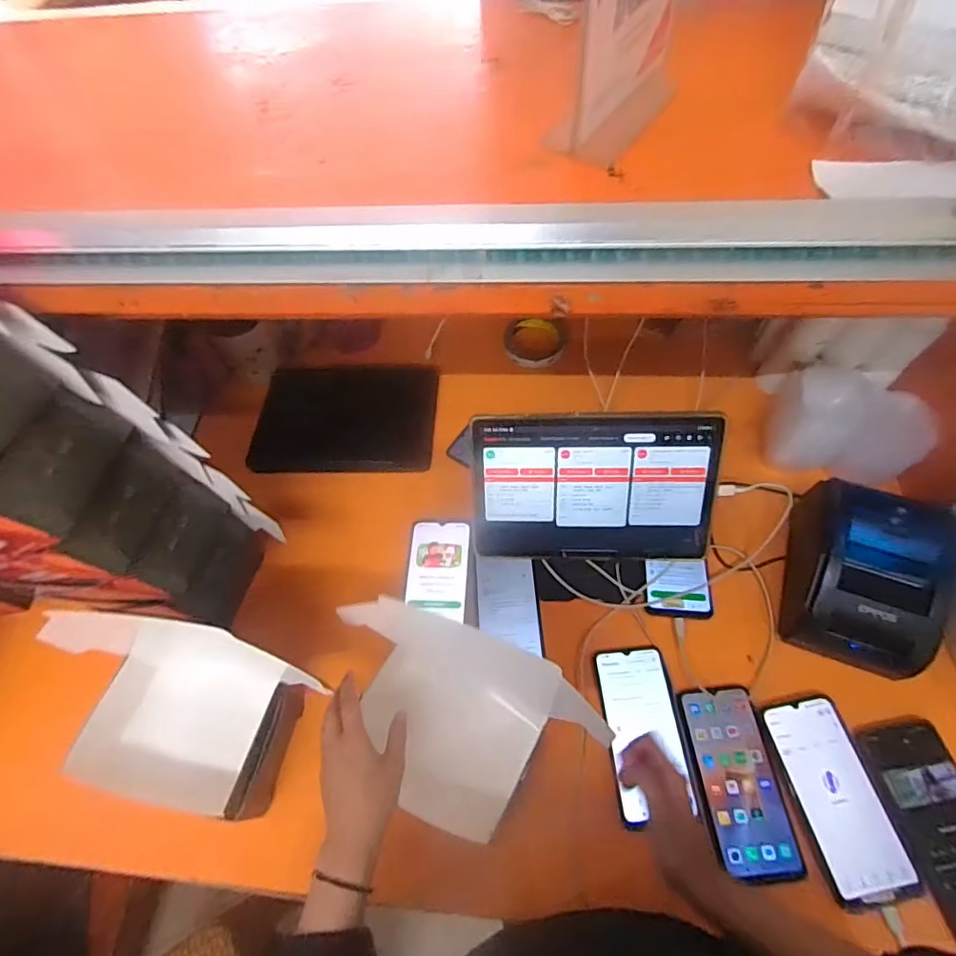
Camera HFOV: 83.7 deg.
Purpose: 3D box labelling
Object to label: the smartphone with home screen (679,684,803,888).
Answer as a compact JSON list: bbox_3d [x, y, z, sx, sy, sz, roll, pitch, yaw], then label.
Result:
[{"bbox_3d":[0.257,0.294,0.524,0.075,0.014,0.164,-7,59,0],"label":"smartphone with home screen"}]

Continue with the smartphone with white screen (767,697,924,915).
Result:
[{"bbox_3d":[0.348,0.304,0.516,0.083,0.010,0.172,-10,59,-2],"label":"smartphone with white screen"}]

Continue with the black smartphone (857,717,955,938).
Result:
[{"bbox_3d":[0.435,0.321,0.498,0.078,0.012,0.174,-12,59,-3],"label":"black smartphone"}]

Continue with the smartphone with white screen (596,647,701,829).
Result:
[{"bbox_3d":[0.174,0.260,0.556,0.075,0.010,0.161,-4,59,2],"label":"smartphone with white screen"}]

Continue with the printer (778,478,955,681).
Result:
[{"bbox_3d":[0.414,0.102,0.573,0.148,0.099,0.168,22,63,16],"label":"printer"}]

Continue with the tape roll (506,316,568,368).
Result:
[{"bbox_3d":[0.090,-0.214,0.827,0.096,0.025,0.098,-2,59,3],"label":"tape roll"}]

